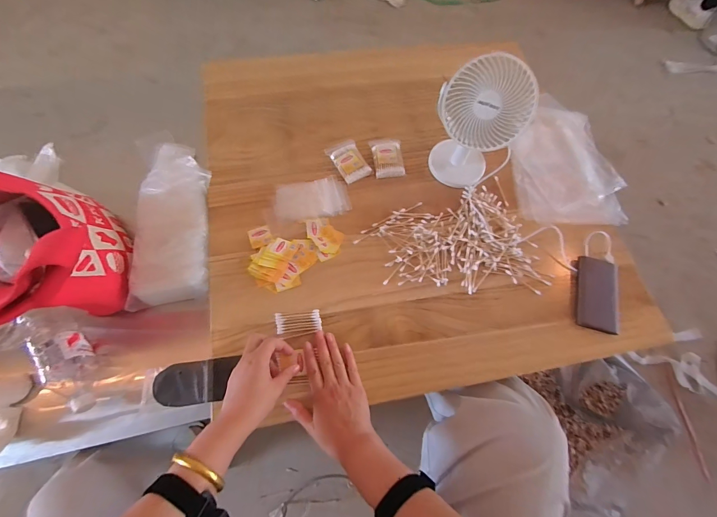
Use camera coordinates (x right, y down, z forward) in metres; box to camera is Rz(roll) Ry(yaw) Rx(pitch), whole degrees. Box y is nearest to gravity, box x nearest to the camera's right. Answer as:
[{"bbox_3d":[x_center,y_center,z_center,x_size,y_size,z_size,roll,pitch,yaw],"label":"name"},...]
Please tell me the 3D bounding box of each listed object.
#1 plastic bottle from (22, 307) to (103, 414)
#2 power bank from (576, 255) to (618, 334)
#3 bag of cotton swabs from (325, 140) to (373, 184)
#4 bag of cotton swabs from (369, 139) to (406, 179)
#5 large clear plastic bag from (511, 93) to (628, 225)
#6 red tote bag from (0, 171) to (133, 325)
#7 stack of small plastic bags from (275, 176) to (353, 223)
[{"bbox_3d":[-0.476,0.162,0.532,0.070,0.067,0.187,-30,73,-15],"label":"plastic bottle"},{"bbox_3d":[0.429,0.063,0.582,0.072,0.012,0.133,16,69,4],"label":"power bank"},{"bbox_3d":[-0.019,-0.199,0.669,0.061,0.011,0.090,-26,72,-12],"label":"bag of cotton swabs"},{"bbox_3d":[0.062,-0.213,0.677,0.064,0.017,0.095,-9,69,-6],"label":"bag of cotton swabs"},{"bbox_3d":[0.445,-0.208,0.699,0.229,0.038,0.307,3,69,-1],"label":"large clear plastic bag"},{"bbox_3d":[-0.491,-0.019,0.469,0.192,0.230,0.217,-26,72,-13],"label":"red tote bag"},{"bbox_3d":[-0.088,-0.112,0.622,0.140,0.013,0.079,-12,70,-7],"label":"stack of small plastic bags"}]

